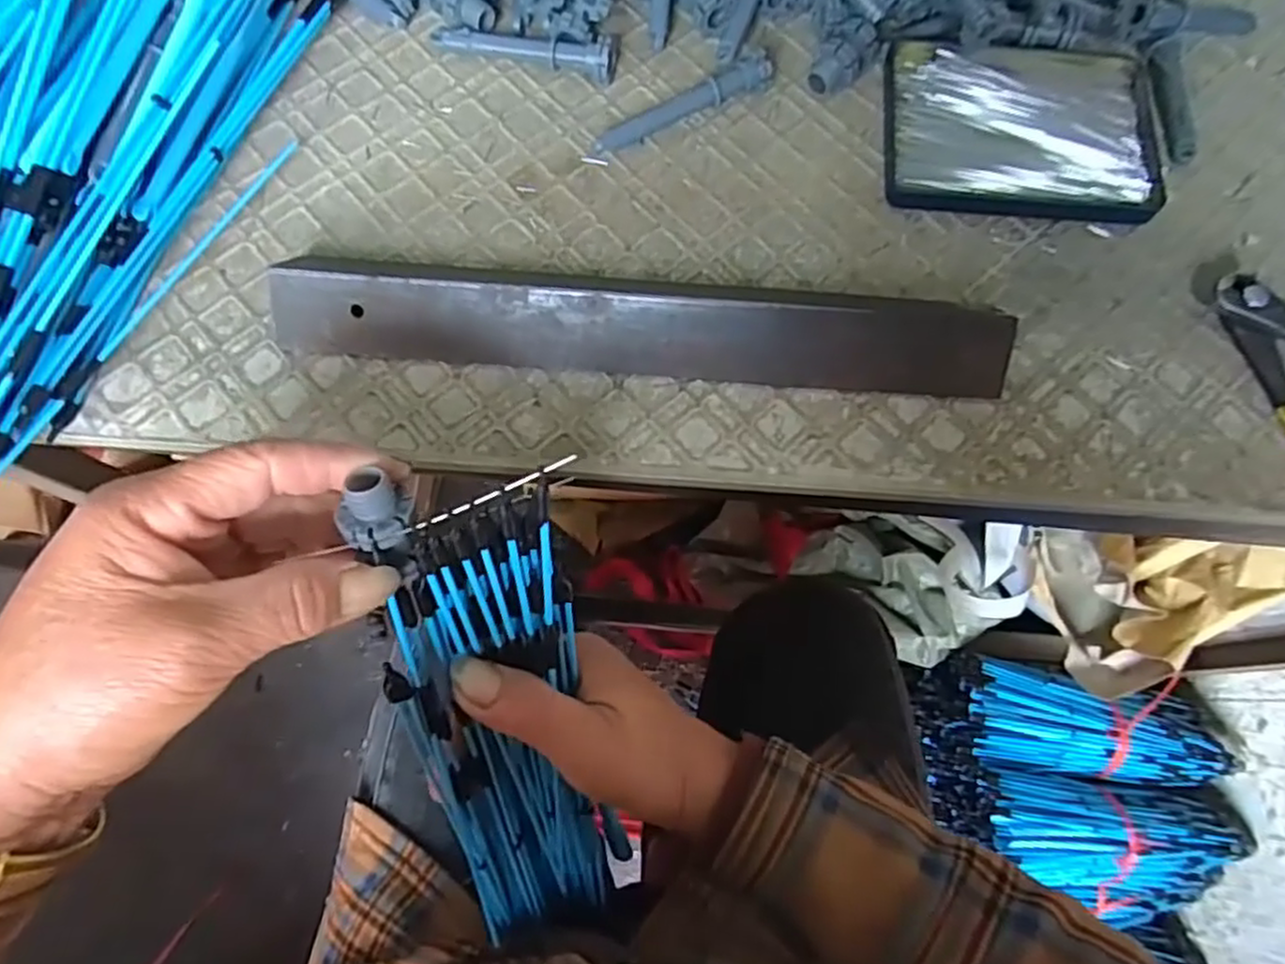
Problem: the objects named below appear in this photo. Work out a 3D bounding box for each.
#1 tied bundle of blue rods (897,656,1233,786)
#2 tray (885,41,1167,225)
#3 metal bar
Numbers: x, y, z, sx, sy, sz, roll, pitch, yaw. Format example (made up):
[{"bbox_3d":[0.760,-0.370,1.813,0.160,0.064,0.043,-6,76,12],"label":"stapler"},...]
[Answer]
[{"bbox_3d":[0.520,0.292,0.889,0.330,0.129,0.125,6,73,1],"label":"tied bundle of blue rods"},{"bbox_3d":[0.188,-0.177,0.365,0.130,0.008,0.097,5,73,0],"label":"tray"},{"bbox_3d":[0.000,-0.075,0.319,0.311,0.028,0.049,4,73,0],"label":"metal bar"}]

